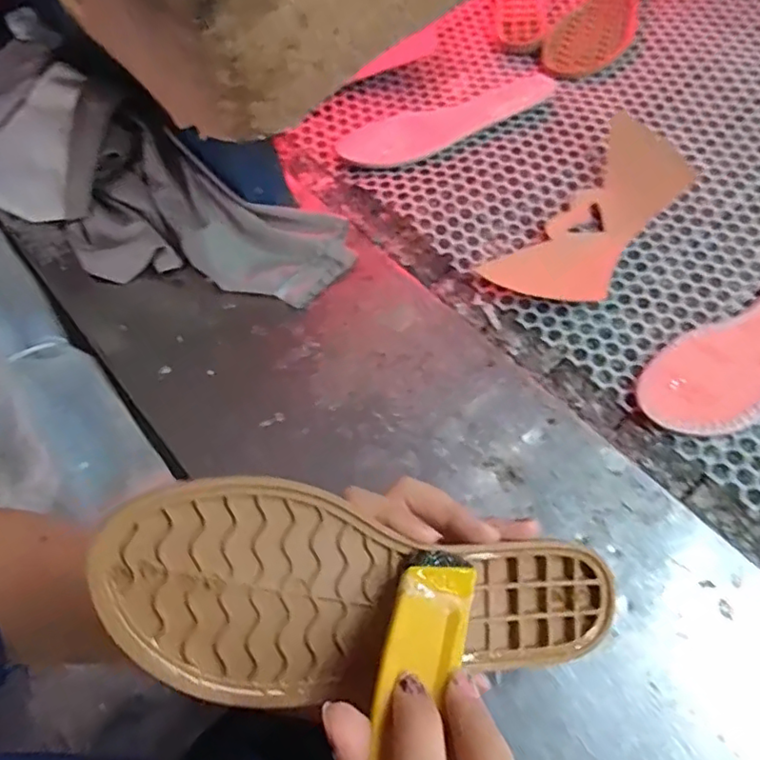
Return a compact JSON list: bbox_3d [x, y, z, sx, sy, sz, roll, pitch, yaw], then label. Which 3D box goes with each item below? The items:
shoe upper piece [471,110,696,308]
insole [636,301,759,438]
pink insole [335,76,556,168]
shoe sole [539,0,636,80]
[{"bbox_3d":[0.203,-0.160,0.529,0.094,0.028,0.242,36,70,21],"label":"shoe upper piece"},{"bbox_3d":[0.304,-0.031,0.460,0.233,0.010,0.077,-32,61,-11],"label":"insole"},{"bbox_3d":[0.073,-0.268,0.612,0.233,0.004,0.091,-17,51,-1],"label":"pink insole"},{"bbox_3d":[0.262,-0.423,0.670,0.079,0.011,0.240,29,67,19],"label":"shoe sole"}]

